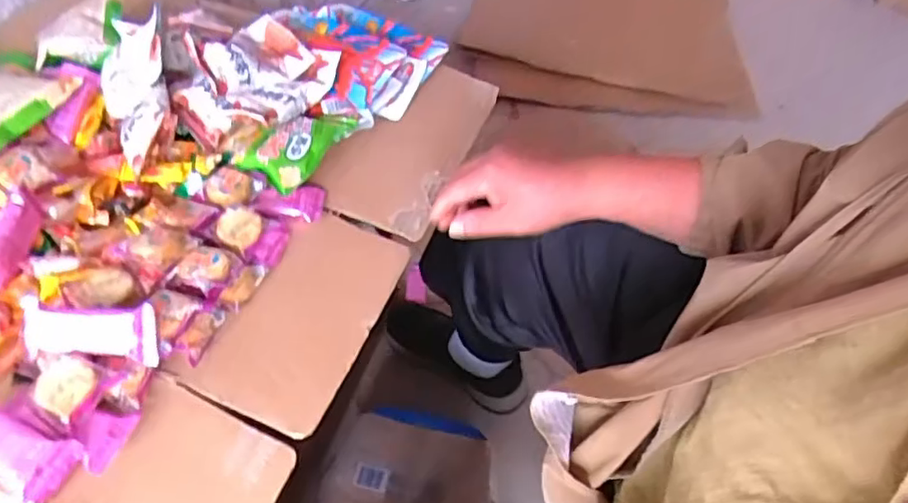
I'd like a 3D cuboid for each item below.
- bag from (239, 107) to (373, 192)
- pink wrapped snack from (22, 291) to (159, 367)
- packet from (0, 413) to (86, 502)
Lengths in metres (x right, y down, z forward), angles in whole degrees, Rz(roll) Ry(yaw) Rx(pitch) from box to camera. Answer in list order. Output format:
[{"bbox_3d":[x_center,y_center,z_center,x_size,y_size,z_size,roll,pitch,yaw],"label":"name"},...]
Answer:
[{"bbox_3d":[-0.155,-0.123,0.663,0.069,0.025,0.142,25,55,17],"label":"bag"},{"bbox_3d":[-0.277,0.061,0.480,0.096,0.046,0.019,4,7,-7],"label":"pink wrapped snack"},{"bbox_3d":[-0.310,0.138,0.436,0.083,0.029,0.043,16,52,11],"label":"packet"}]

